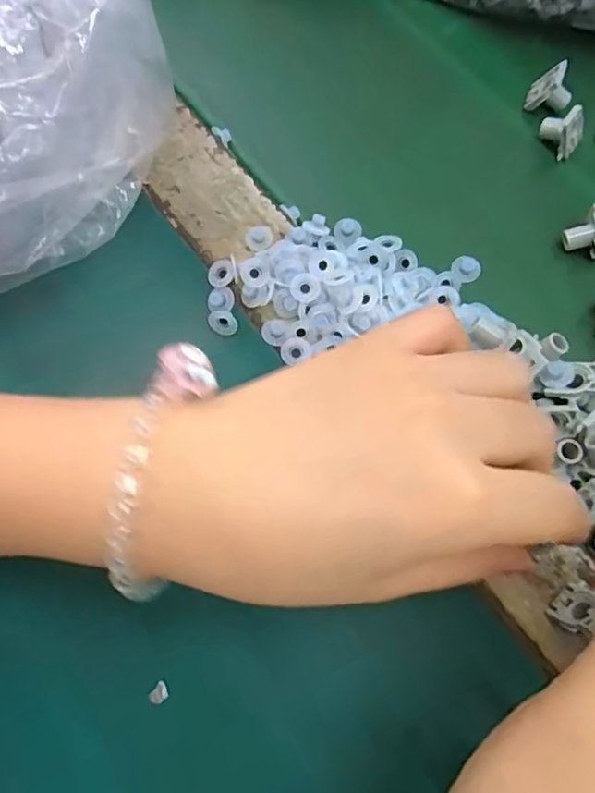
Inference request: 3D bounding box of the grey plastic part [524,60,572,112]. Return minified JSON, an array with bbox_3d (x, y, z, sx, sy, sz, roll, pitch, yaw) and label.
[{"bbox_3d":[0.133,-0.161,0.291,0.014,0.021,0.020,12,88,-28],"label":"grey plastic part"}]

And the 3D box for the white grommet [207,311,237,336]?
[{"bbox_3d":[-0.034,-0.034,0.250,0.011,0.005,0.010,-27,75,-7],"label":"white grommet"}]

